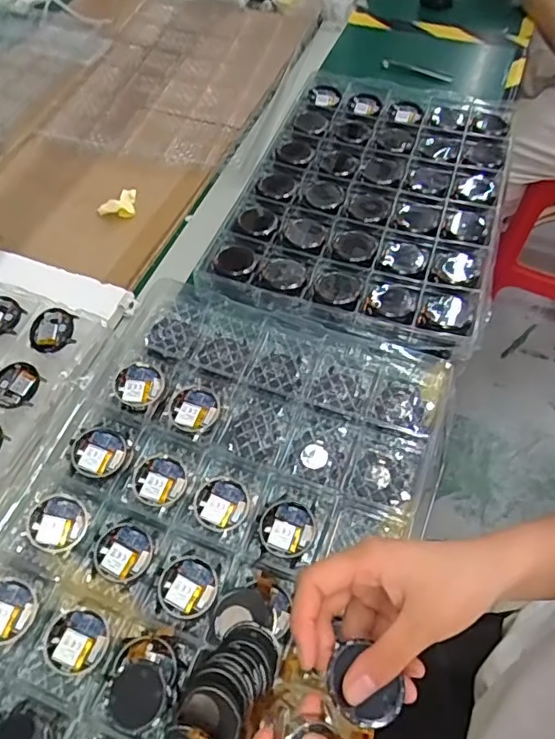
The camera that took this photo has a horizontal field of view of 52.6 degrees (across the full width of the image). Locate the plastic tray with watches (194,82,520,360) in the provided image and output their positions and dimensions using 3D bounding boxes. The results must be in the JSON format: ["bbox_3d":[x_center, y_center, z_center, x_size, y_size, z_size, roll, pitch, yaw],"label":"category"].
[{"bbox_3d":[0.118,-0.221,0.688,0.295,0.021,0.434,15,58,11],"label":"plastic tray with watches"}]

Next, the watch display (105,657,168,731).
[{"bbox_3d":[-0.095,0.219,0.380,0.040,0.010,0.039,-1,56,1],"label":"watch display"}]

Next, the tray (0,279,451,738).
[{"bbox_3d":[-0.061,0.125,0.437,0.297,0.028,0.447,18,58,13],"label":"tray"}]

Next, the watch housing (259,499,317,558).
[{"bbox_3d":[0.008,0.127,0.447,0.042,0.007,0.043,-1,56,1],"label":"watch housing"}]

